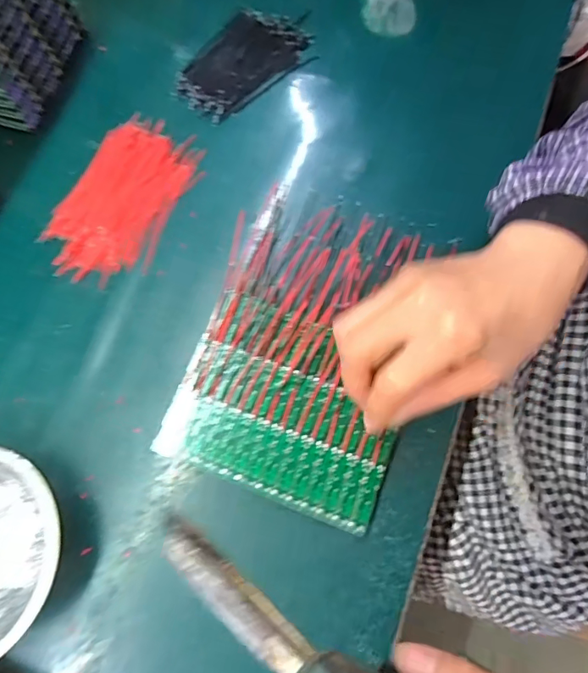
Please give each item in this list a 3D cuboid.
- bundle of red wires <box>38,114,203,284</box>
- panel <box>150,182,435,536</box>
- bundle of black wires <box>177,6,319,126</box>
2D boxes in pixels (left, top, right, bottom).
[{"bbox_3d":[-0.139,-0.111,0.386,0.087,0.005,0.143,24,75,7],"label":"bundle of red wires"},{"bbox_3d":[0.006,0.004,0.343,0.147,0.030,0.218,15,75,3],"label":"panel"},{"bbox_3d":[-0.045,-0.249,0.423,0.130,0.006,0.080,-41,78,-11],"label":"bundle of black wires"}]

